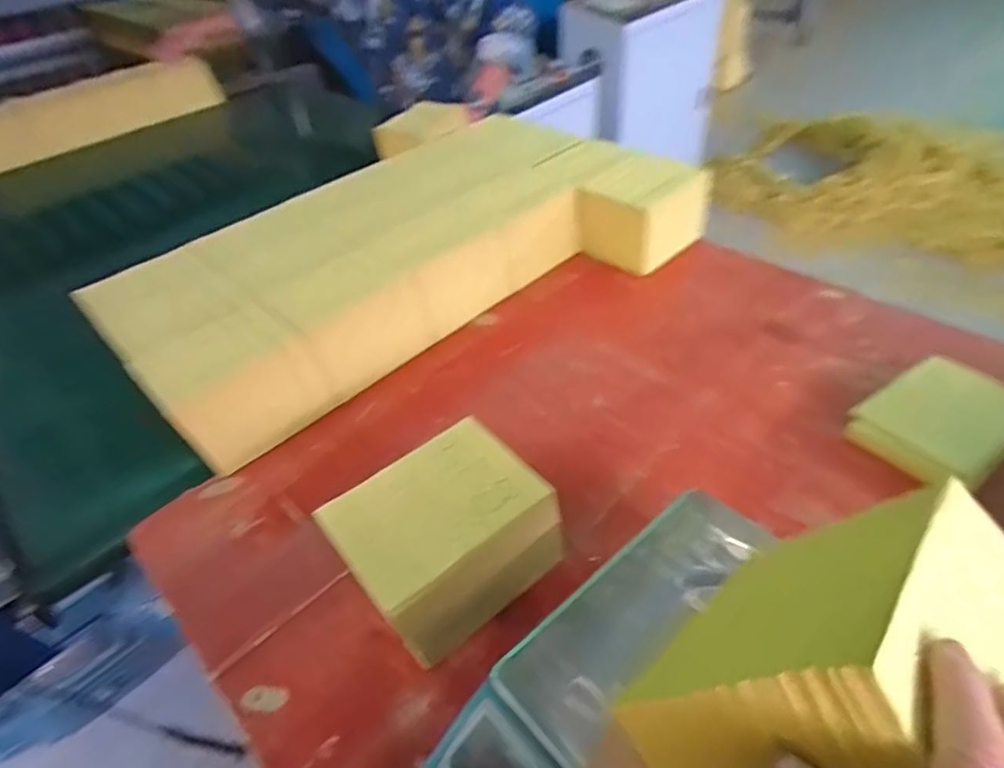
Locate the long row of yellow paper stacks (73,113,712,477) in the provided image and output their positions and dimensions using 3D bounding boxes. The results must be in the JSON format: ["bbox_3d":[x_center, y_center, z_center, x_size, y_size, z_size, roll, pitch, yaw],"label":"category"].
[{"bbox_3d":[-0.129,-0.208,0.890,0.833,0.148,0.423,-30,48,-23],"label":"long row of yellow paper stacks"}]

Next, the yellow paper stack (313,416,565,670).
[{"bbox_3d":[-0.049,0.140,0.517,0.163,0.123,0.119,-32,48,-24],"label":"yellow paper stack"}]

